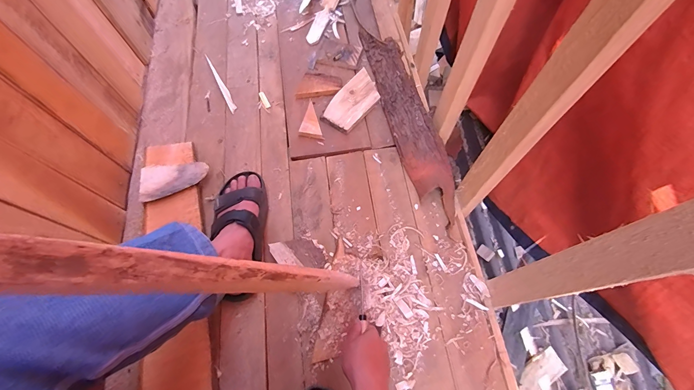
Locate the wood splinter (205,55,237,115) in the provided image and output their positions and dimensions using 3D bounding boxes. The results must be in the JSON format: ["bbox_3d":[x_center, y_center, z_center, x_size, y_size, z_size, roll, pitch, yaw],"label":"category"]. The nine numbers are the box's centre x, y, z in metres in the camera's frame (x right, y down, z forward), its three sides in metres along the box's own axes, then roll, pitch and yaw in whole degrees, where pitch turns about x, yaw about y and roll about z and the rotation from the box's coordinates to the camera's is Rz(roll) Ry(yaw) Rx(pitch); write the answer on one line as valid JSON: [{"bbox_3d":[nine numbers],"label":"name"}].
[{"bbox_3d":[-0.340,-0.302,0.847,0.018,0.008,0.215,-27,69,-9],"label":"wood splinter"}]

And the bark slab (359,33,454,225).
[{"bbox_3d":[0.144,-0.207,0.771,0.100,0.041,0.588,-13,68,-3],"label":"bark slab"}]

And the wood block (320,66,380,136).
[{"bbox_3d":[0.017,-0.231,0.790,0.091,0.021,0.172,37,74,15],"label":"wood block"}]

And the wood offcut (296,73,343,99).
[{"bbox_3d":[-0.072,-0.286,0.820,0.115,0.014,0.072,-4,68,1],"label":"wood offcut"}]

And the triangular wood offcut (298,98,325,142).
[{"bbox_3d":[-0.097,-0.178,0.772,0.053,0.019,0.112,-17,68,-5],"label":"triangular wood offcut"}]

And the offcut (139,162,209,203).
[{"bbox_3d":[-0.380,-0.033,0.695,0.137,0.011,0.079,-8,74,-11],"label":"offcut"}]

